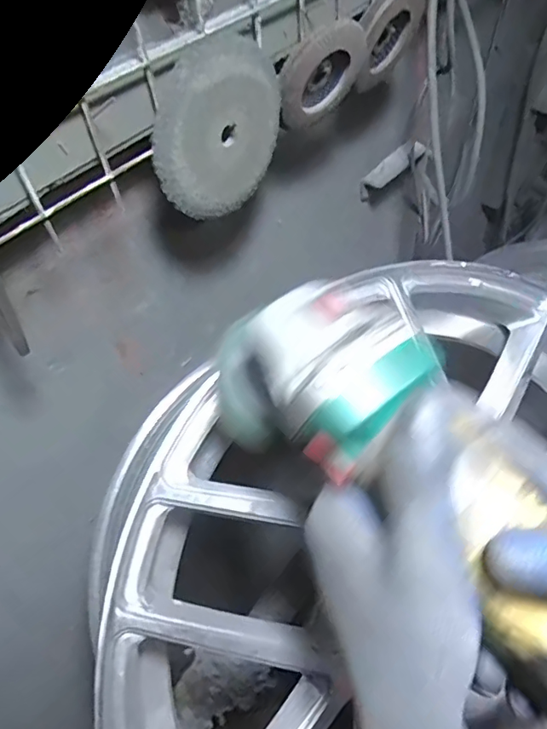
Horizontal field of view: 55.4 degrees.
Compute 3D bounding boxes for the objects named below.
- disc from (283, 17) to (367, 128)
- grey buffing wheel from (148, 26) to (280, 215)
[{"bbox_3d":[0.043,-0.248,0.448,0.087,0.095,0.010,-31,72,-20],"label":"disc"},{"bbox_3d":[-0.040,-0.180,0.401,0.011,0.118,0.125,32,60,28],"label":"grey buffing wheel"}]

